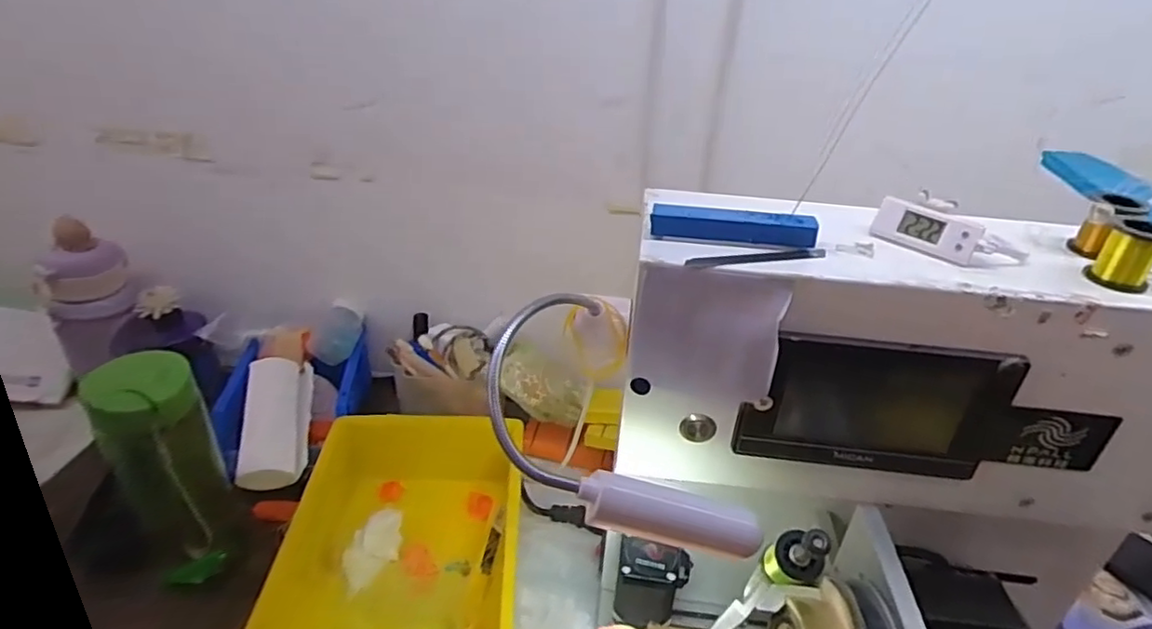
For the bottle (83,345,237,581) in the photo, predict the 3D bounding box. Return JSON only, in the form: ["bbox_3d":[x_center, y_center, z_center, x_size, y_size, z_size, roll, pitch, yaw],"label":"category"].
[{"bbox_3d":[-0.321,0.129,0.510,0.070,0.199,0.083,-23,41,-33],"label":"bottle"}]

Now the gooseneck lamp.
[{"bbox_3d":[0.010,0.052,0.297,0.105,0.040,0.152,-4,57,-38],"label":"gooseneck lamp"}]

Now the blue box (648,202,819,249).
[{"bbox_3d":[0.083,-0.047,0.337,0.085,0.015,0.014,7,33,7],"label":"blue box"}]

